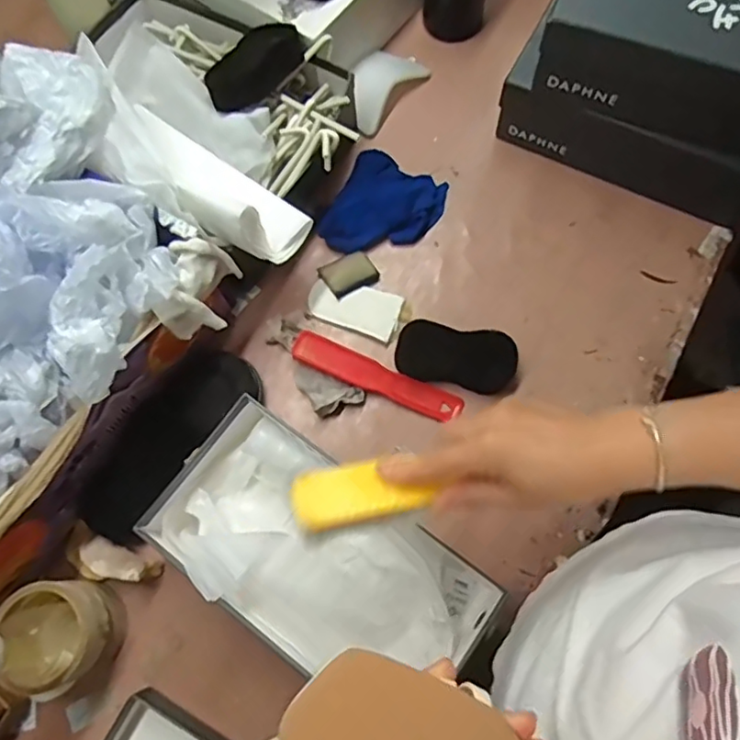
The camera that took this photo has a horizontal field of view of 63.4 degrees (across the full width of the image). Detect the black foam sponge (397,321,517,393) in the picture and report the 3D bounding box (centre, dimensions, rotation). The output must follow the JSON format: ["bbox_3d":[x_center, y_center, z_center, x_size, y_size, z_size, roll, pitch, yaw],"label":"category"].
[{"bbox_3d":[0.092,-0.015,0.641,0.126,0.026,0.060,6,73,4],"label":"black foam sponge"}]

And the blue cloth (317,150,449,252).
[{"bbox_3d":[0.017,-0.187,0.699,0.113,0.033,0.130,27,75,10],"label":"blue cloth"}]

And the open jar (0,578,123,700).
[{"bbox_3d":[-0.275,0.238,0.548,0.086,0.088,0.088,-23,73,-5],"label":"open jar"}]

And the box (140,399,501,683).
[{"bbox_3d":[-0.054,0.168,0.553,0.281,0.095,0.153,34,77,11],"label":"box"}]

